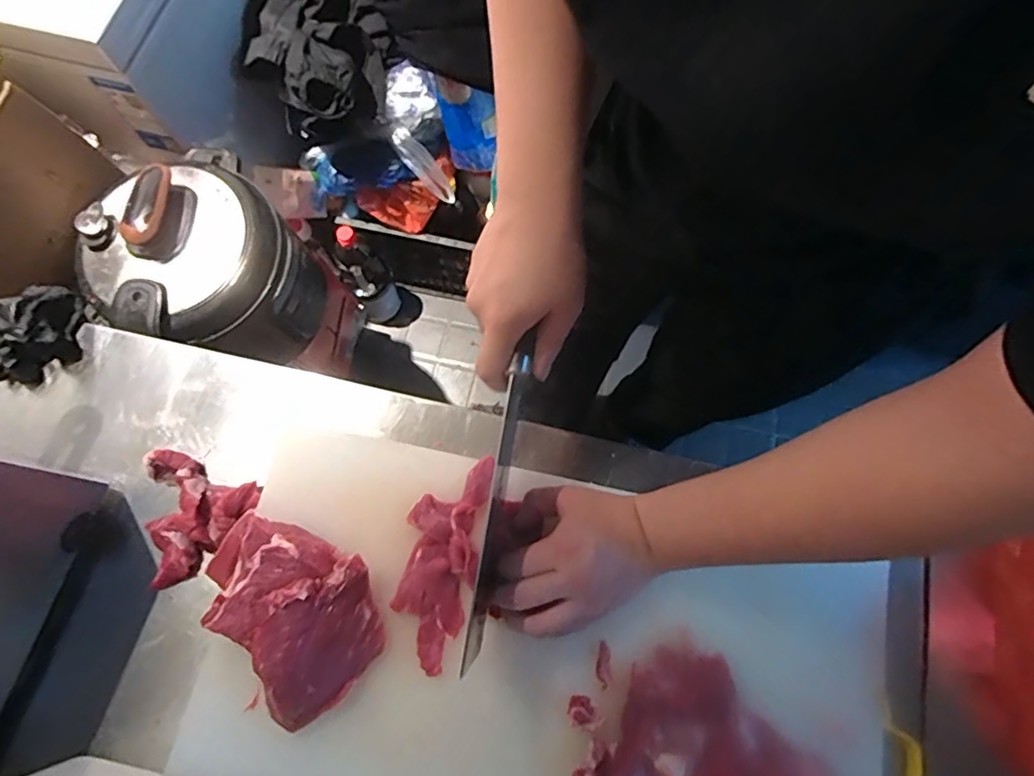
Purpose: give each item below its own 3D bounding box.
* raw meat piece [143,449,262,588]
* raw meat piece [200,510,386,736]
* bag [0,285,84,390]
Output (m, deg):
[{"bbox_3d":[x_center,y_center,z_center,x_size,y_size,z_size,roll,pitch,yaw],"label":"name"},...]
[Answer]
[{"bbox_3d":[-0.294,0.117,0.509,0.100,0.023,0.104,19,72,7],"label":"raw meat piece"},{"bbox_3d":[-0.180,0.168,0.467,0.109,0.066,0.163,-39,75,-11],"label":"raw meat piece"},{"bbox_3d":[-0.503,-0.056,0.560,0.145,0.040,0.092,5,71,3],"label":"bag"}]

